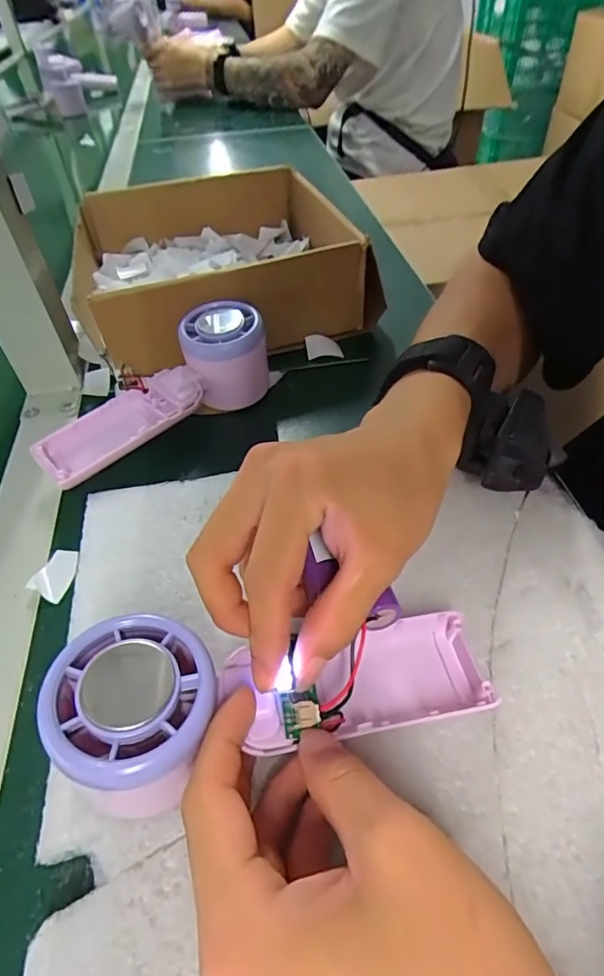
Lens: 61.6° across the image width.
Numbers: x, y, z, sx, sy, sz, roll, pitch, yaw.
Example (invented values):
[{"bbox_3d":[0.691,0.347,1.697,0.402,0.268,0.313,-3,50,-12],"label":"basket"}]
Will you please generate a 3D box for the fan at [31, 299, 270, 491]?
[{"bbox_3d":[-0.092,-0.058,0.336,0.160,0.053,0.065,-36,53,-9],"label":"fan"}]

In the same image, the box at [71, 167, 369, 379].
[{"bbox_3d":[-0.074,-0.198,0.444,0.220,0.074,0.249,-15,48,-8],"label":"box"}]

